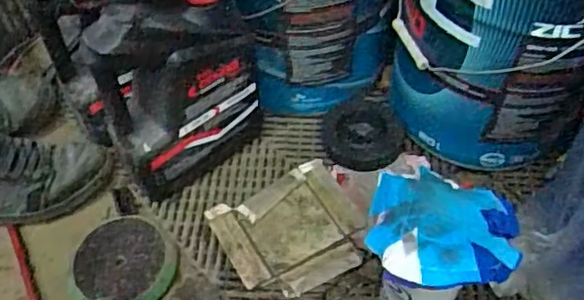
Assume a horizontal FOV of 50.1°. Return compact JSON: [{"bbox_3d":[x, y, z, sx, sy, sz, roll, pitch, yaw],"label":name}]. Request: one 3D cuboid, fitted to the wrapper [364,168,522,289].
[{"bbox_3d":[0.146,0.073,0.607,0.145,0.040,0.142,15,56,14],"label":"wrapper"}]

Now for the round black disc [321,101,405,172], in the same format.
[{"bbox_3d":[0.106,-0.022,0.924,0.114,0.021,0.114,-2,51,2],"label":"round black disc"}]

